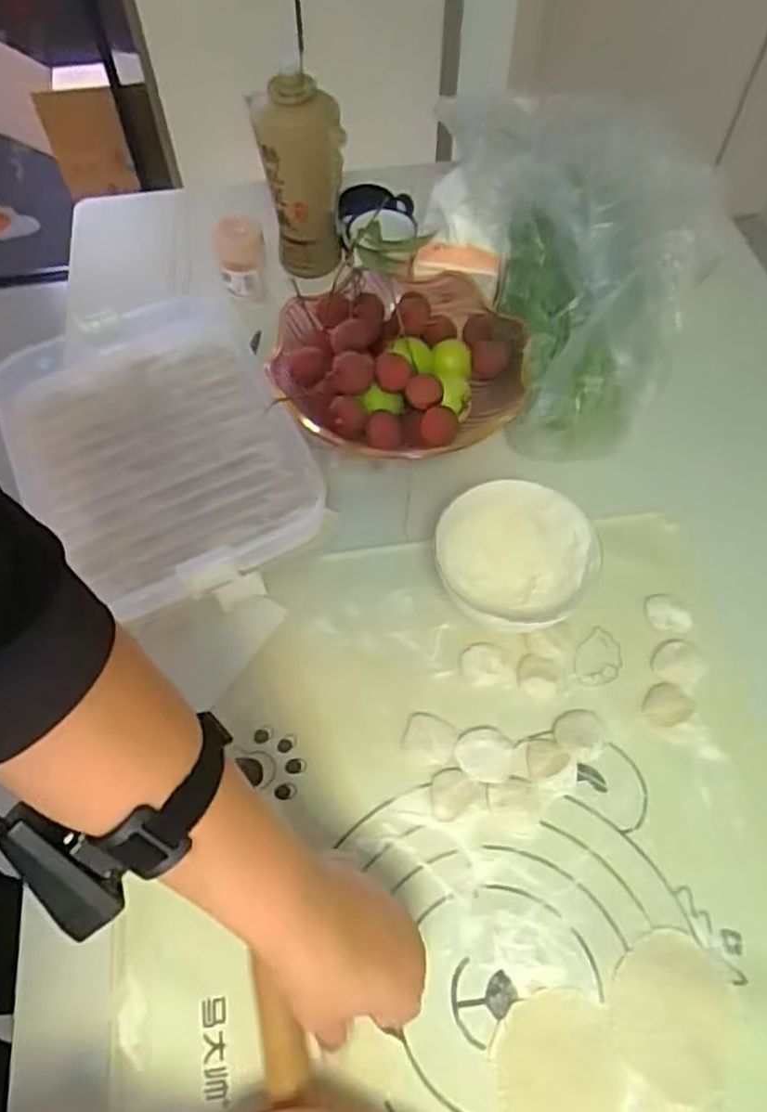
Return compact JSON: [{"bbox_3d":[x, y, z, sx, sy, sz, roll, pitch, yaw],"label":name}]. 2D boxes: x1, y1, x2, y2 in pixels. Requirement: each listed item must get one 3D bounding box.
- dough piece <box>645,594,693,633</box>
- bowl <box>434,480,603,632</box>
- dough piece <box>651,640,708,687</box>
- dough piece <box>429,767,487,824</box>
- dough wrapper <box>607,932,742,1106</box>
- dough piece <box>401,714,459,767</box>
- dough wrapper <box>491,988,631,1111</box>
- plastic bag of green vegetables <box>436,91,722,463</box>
[{"bbox_3d":[0.234,0.048,0.595,0.038,0.004,0.028,40,68,20],"label":"dough piece"},{"bbox_3d":[0.107,0.004,0.596,0.120,0.054,0.124,0,60,0],"label":"bowl"},{"bbox_3d":[0.237,0.085,0.580,0.038,0.007,0.034,25,63,14],"label":"dough piece"},{"bbox_3d":[0.055,0.175,0.530,0.040,0.008,0.036,-3,60,-2],"label":"dough piece"},{"bbox_3d":[0.186,0.293,0.462,0.080,0.005,0.086,-15,61,-8],"label":"dough wrapper"},{"bbox_3d":[0.036,0.139,0.551,0.040,0.005,0.035,22,63,12],"label":"dough piece"},{"bbox_3d":[0.110,0.319,0.446,0.078,0.004,0.083,-13,61,-7],"label":"dough wrapper"},{"bbox_3d":[0.189,-0.266,0.675,0.179,0.162,0.282,-7,60,-4],"label":"plastic bag of green vegetables"}]

